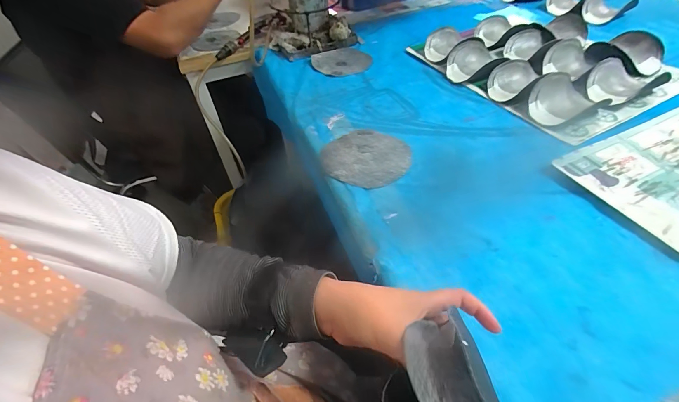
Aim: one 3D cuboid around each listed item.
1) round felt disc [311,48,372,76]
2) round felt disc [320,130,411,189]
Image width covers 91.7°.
[{"bbox_3d":[0.009,-0.341,0.806,0.147,0.016,0.121,-20,48,-16],"label":"round felt disc"},{"bbox_3d":[0.045,-0.075,0.562,0.139,0.008,0.140,-1,46,2],"label":"round felt disc"}]

